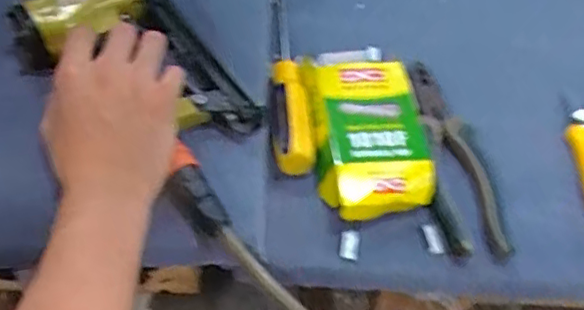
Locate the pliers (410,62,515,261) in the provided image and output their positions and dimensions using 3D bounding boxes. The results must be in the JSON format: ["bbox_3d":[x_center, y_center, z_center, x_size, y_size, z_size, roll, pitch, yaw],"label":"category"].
[{"bbox_3d":[0.132,-0.008,0.512,0.055,0.021,0.209,2,51,-5],"label":"pliers"}]

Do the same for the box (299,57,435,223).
[{"bbox_3d":[0.063,-0.021,0.505,0.090,0.025,0.161,-1,51,-7],"label":"box"}]

